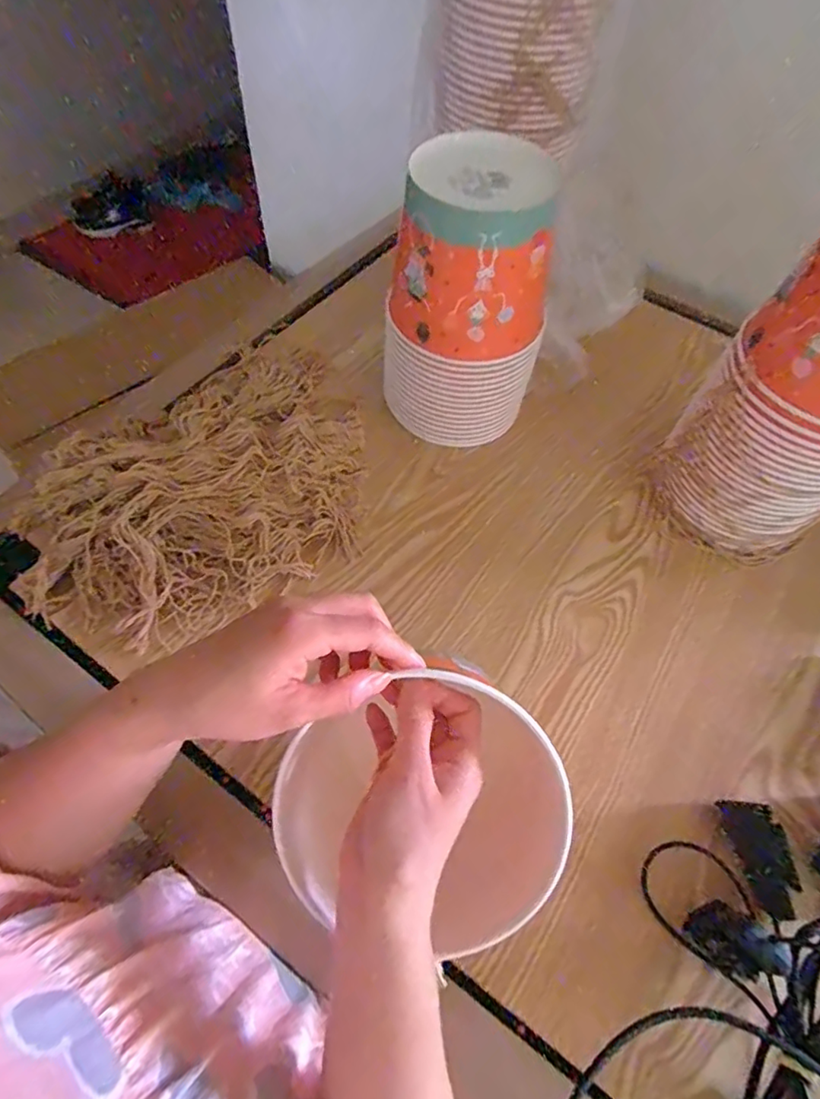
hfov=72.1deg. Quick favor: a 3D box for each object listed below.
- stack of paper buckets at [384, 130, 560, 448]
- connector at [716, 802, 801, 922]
[{"bbox_3d":[0.052,-0.228,0.547,0.148,0.258,0.144,14,60,5],"label":"stack of paper buckets"},{"bbox_3d":[0.265,0.231,0.423,0.030,0.023,0.076,-1,60,-4],"label":"connector"}]

